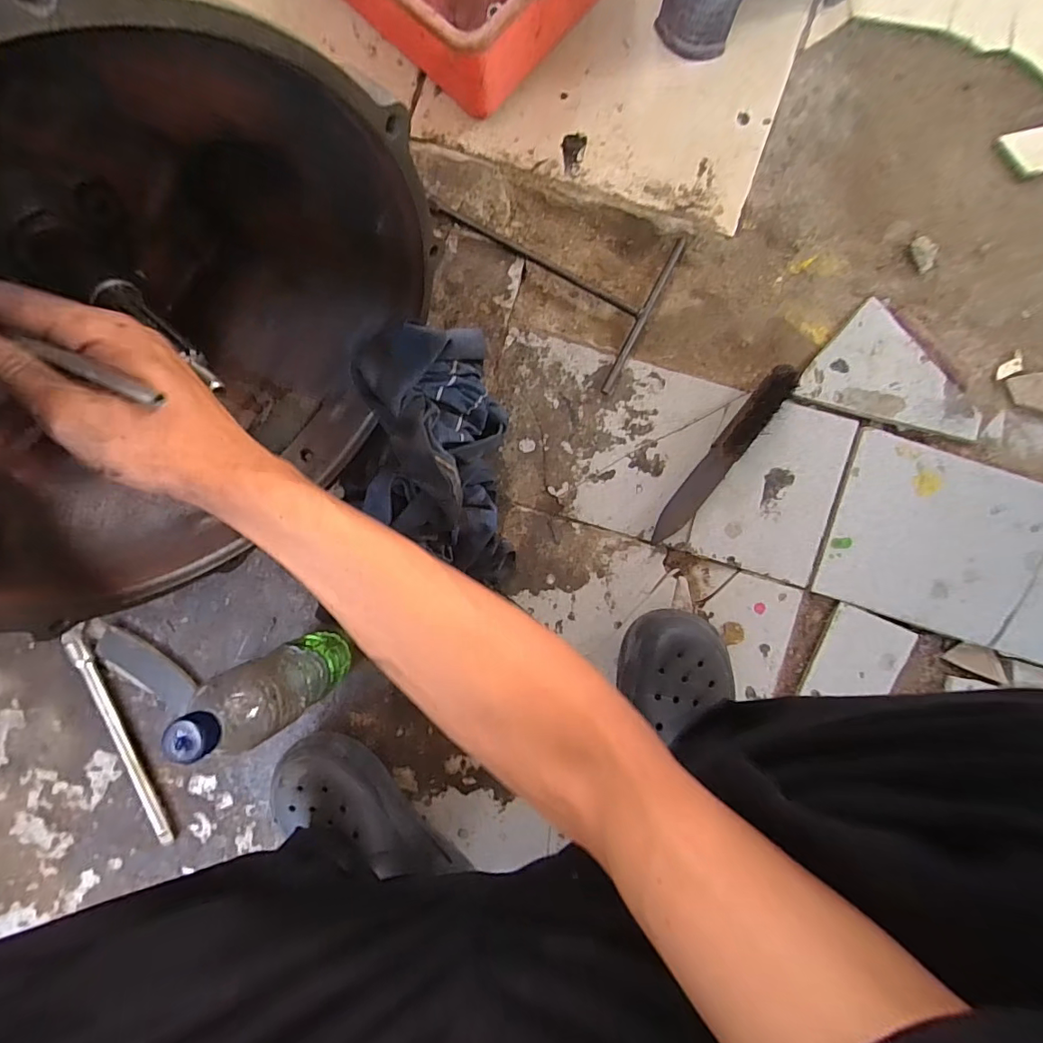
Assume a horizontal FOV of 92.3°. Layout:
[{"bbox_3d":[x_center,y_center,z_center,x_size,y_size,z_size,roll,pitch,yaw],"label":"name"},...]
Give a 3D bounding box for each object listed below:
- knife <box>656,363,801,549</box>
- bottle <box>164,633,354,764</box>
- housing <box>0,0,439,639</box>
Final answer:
[{"bbox_3d":[0.217,-0.068,0.540,0.030,0.042,0.218,37,90,2],"label":"knife"},{"bbox_3d":[-0.227,0.152,0.457,0.060,0.230,0.062,0,89,1],"label":"bottle"},{"bbox_3d":[-0.240,-0.124,0.297,0.172,0.352,0.348,40,90,2],"label":"housing"}]

